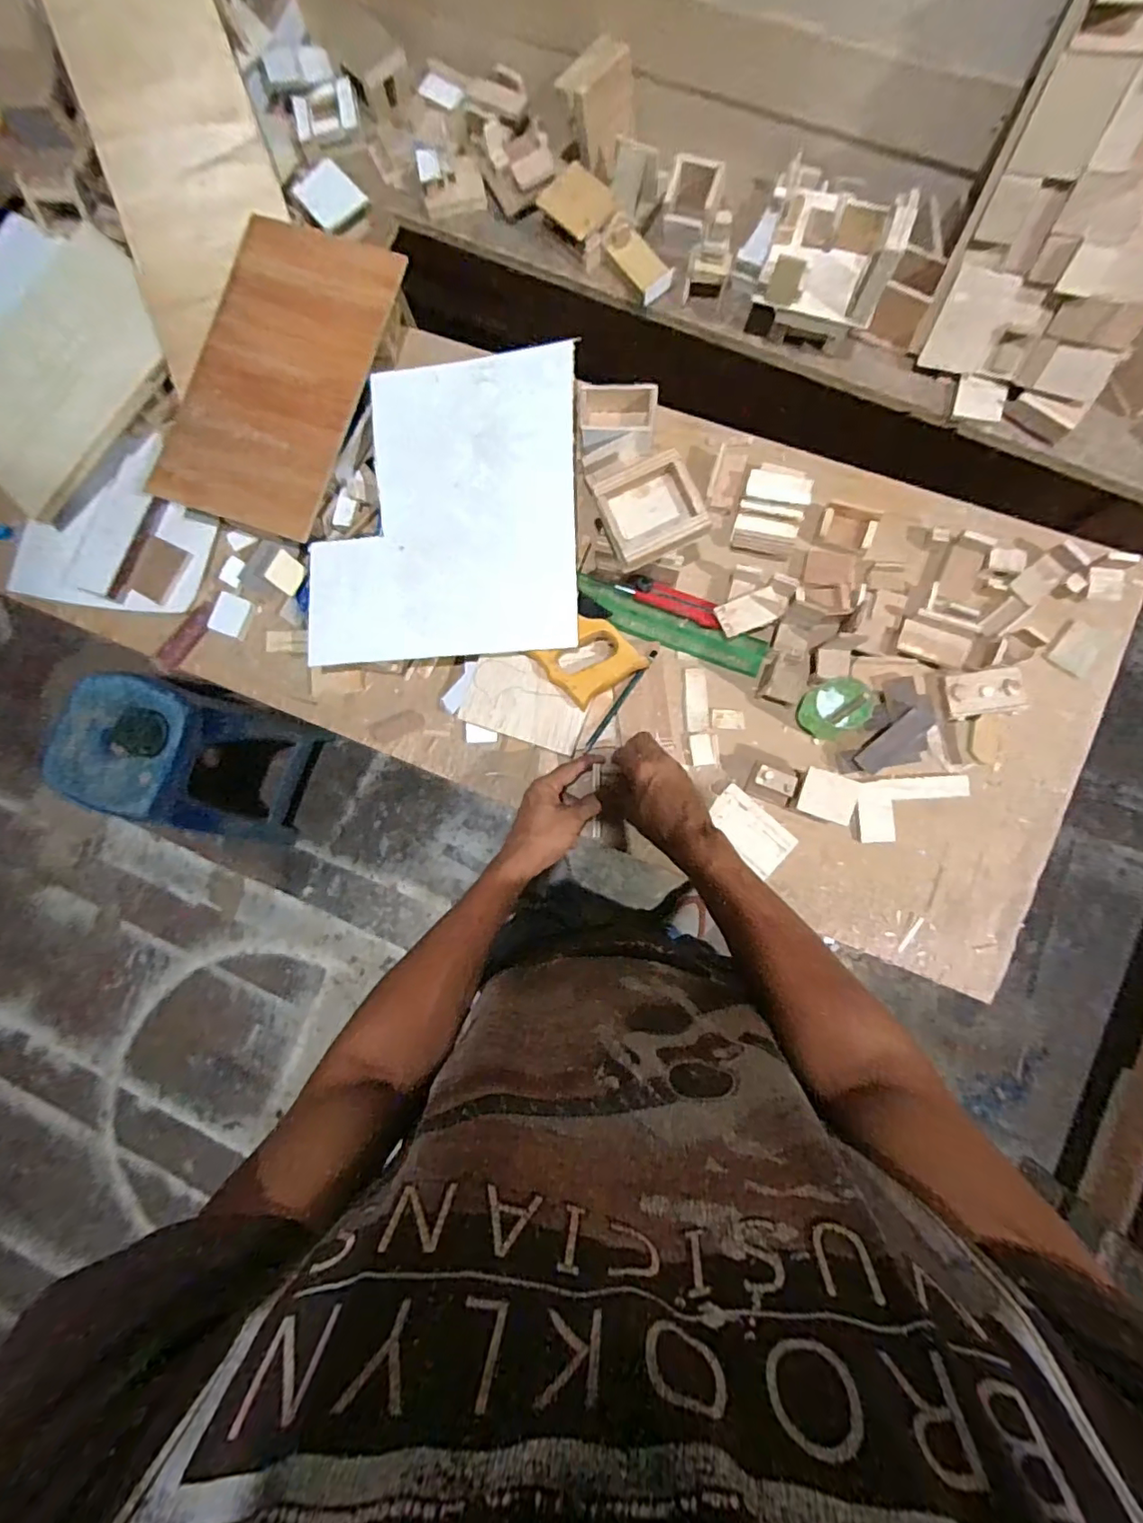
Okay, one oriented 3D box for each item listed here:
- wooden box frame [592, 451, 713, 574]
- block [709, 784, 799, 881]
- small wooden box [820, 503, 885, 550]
[{"bbox_3d":[0.082,-0.265,0.592,0.103,0.034,0.103,-26,83,2],"label":"wooden box frame"},{"bbox_3d":[0.203,0.079,0.639,0.098,0.012,0.057,43,89,7],"label":"block"},{"bbox_3d":[0.319,-0.272,0.644,0.059,0.016,0.041,22,87,7],"label":"small wooden box"}]

